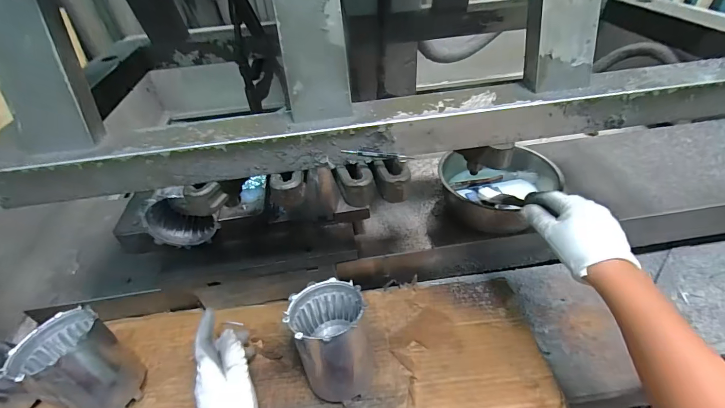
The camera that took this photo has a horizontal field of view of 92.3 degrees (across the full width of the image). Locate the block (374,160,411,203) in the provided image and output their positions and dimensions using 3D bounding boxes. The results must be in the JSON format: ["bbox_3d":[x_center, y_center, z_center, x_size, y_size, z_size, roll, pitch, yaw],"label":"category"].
[{"bbox_3d":[0.029,-0.024,0.333,0.031,0.028,0.037,-3,42,1],"label":"block"}]

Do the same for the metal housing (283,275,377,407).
[{"bbox_3d":[-0.036,0.175,0.445,0.090,0.109,0.114,-15,43,-12],"label":"metal housing"}]

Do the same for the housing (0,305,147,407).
[{"bbox_3d":[-0.352,0.206,0.440,0.115,0.114,0.091,15,45,21],"label":"housing"}]

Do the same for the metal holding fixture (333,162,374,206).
[{"bbox_3d":[-0.007,-0.018,0.333,0.033,0.026,0.036,-13,43,-10],"label":"metal holding fixture"}]

